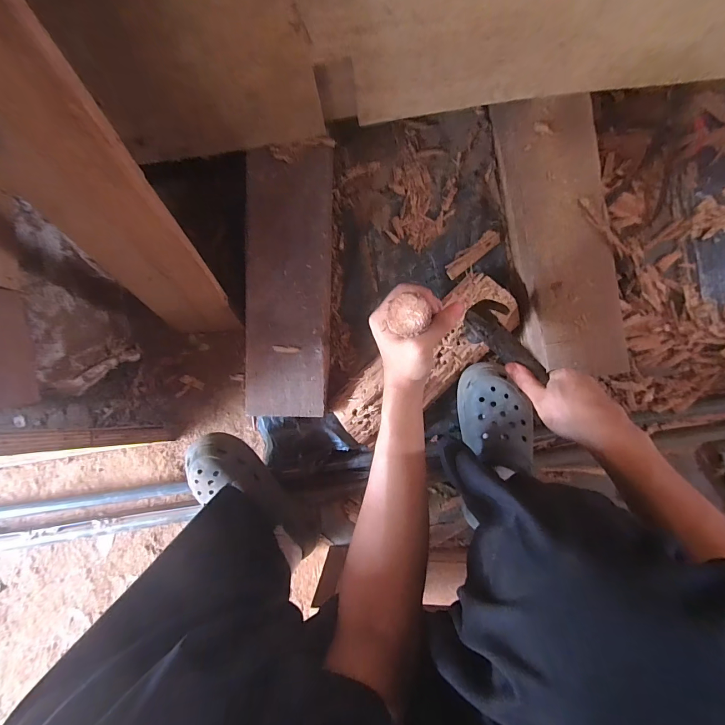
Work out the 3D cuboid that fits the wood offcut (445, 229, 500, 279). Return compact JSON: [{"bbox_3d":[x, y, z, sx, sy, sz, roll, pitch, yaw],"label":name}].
[{"bbox_3d":[0.172,-0.171,0.577,0.095,0.009,0.026,-39,89,4],"label":"wood offcut"}]

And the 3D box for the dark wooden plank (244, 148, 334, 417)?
[{"bbox_3d":[-0.106,-0.109,0.527,0.119,0.023,0.368,1,91,2],"label":"dark wooden plank"}]

